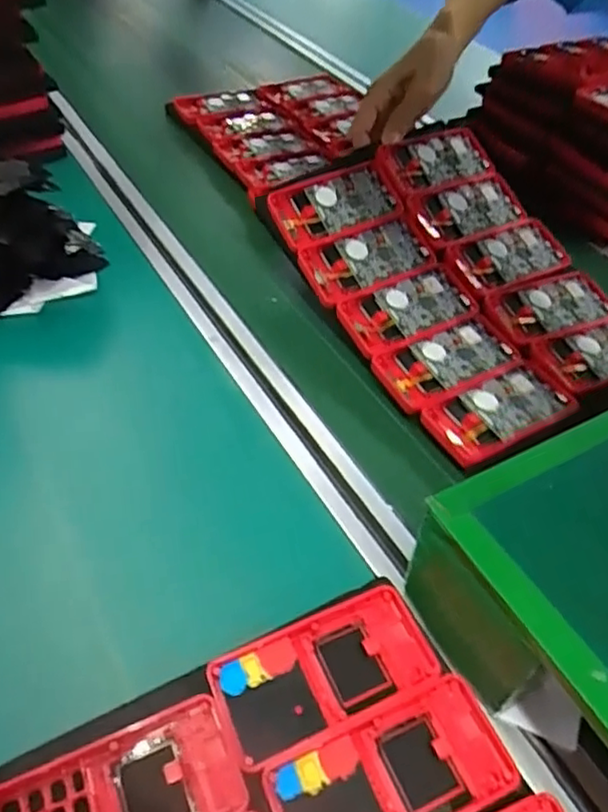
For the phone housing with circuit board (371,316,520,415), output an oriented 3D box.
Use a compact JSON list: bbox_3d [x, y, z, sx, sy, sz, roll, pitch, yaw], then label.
[{"bbox_3d":[0.123,-0.038,0.545,0.126,0.012,0.066,-21,53,-22],"label":"phone housing with circuit board"}]

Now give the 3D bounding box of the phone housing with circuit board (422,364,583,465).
[{"bbox_3d":[0.158,0.004,0.516,0.127,0.014,0.060,-21,53,-22],"label":"phone housing with circuit board"}]

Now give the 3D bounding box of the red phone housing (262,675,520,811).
[{"bbox_3d":[0.045,0.192,0.329,0.123,0.012,0.061,-17,52,-18],"label":"red phone housing"}]

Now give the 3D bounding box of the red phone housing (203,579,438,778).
[{"bbox_3d":[0.014,0.150,0.365,0.123,0.010,0.061,-17,52,-19],"label":"red phone housing"}]

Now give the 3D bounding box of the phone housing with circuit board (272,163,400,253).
[{"bbox_3d":[0.027,-0.193,0.607,0.124,0.009,0.066,-26,74,-20],"label":"phone housing with circuit board"}]

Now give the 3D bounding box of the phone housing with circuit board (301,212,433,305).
[{"bbox_3d":[0.057,-0.137,0.595,0.128,0.010,0.065,-25,71,-23],"label":"phone housing with circuit board"}]

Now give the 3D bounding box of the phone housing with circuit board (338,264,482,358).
[{"bbox_3d":[0.095,-0.088,0.575,0.125,0.013,0.062,-22,53,-22],"label":"phone housing with circuit board"}]

